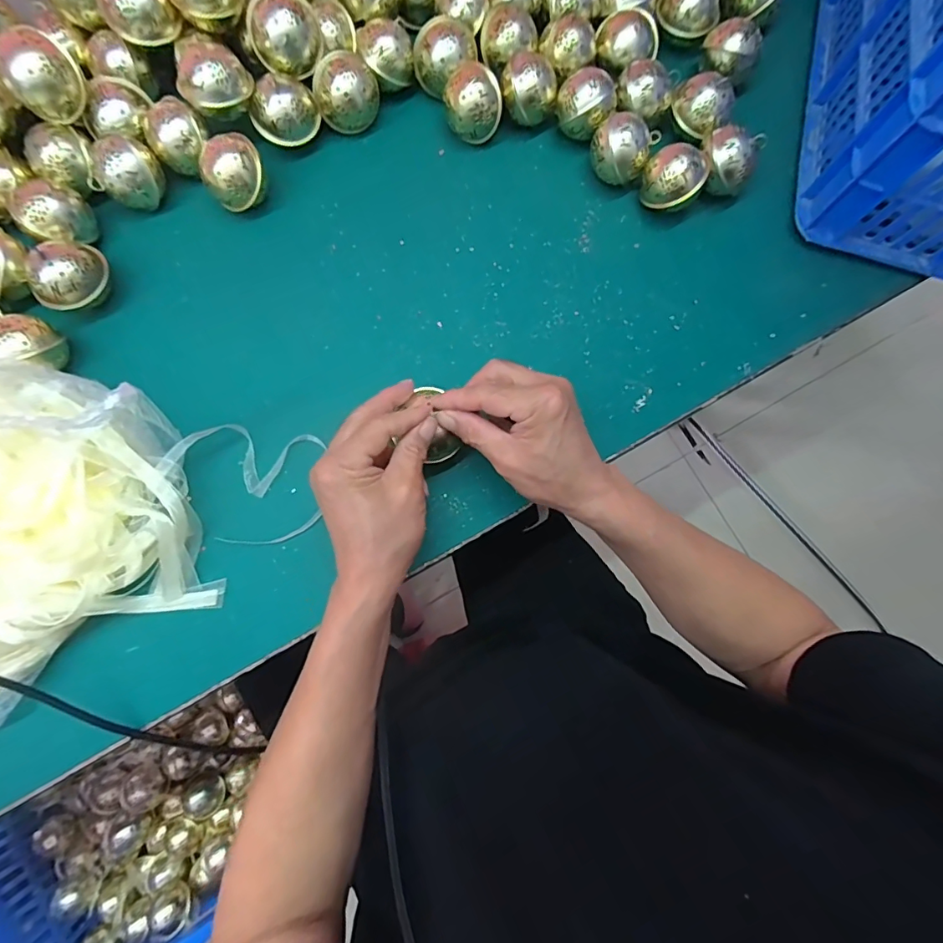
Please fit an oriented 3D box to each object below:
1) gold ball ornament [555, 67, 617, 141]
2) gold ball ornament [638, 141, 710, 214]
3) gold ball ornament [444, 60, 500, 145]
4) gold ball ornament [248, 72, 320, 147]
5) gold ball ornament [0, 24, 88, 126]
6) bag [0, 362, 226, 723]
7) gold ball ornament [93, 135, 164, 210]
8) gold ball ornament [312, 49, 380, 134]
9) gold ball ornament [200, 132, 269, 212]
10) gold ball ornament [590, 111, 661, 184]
[{"bbox_3d":[0.116,-0.372,0.507,0.056,0.046,0.054,24,80,4],"label":"gold ball ornament"},{"bbox_3d":[0.198,-0.287,0.485,0.057,0.049,0.058,27,80,4],"label":"gold ball ornament"},{"bbox_3d":[0.001,-0.371,0.501,0.055,0.047,0.057,0,79,-1],"label":"gold ball ornament"},{"bbox_3d":[-0.184,-0.361,0.493,0.056,0.046,0.058,0,79,-1],"label":"gold ball ornament"},{"bbox_3d":[-0.380,-0.350,0.442,0.057,0.056,0.049,-42,82,-8],"label":"gold ball ornament"},{"bbox_3d":[-0.352,0.043,0.367,0.280,0.092,0.238,-29,81,-6],"label":"bag"},{"bbox_3d":[-0.321,-0.278,0.469,0.057,0.050,0.055,-37,82,-7],"label":"gold ball ornament"},{"bbox_3d":[-0.126,-0.382,0.500,0.064,0.047,0.060,-12,79,-3],"label":"gold ball ornament"},{"bbox_3d":[-0.222,-0.282,0.470,0.055,0.051,0.050,-32,81,-6],"label":"gold ball ornament"},{"bbox_3d":[0.148,-0.317,0.491,0.060,0.048,0.054,20,80,3],"label":"gold ball ornament"}]

